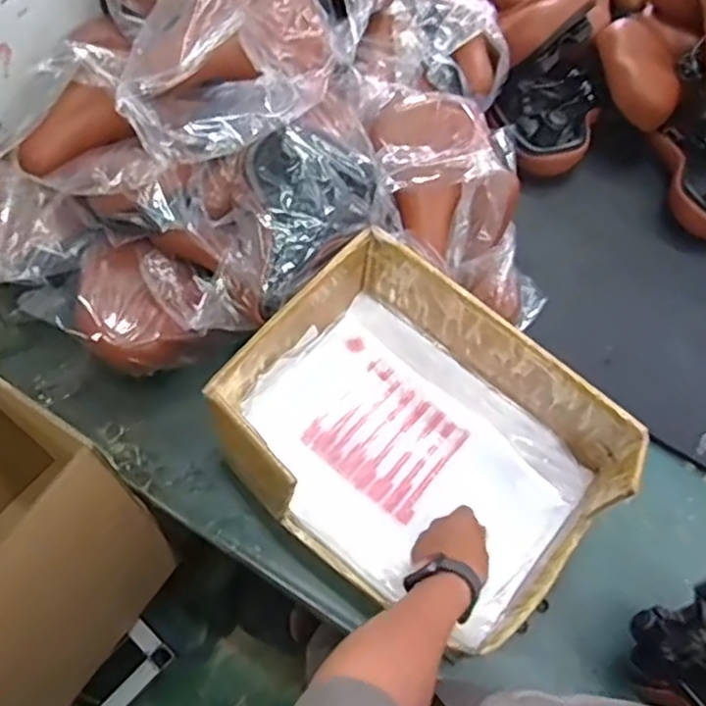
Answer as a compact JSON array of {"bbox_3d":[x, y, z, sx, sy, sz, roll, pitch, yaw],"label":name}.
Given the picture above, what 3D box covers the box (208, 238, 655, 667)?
[{"bbox_3d":[0.073,0.109,0.815,0.420,0.185,0.311,38,68,13],"label":"box"}]

